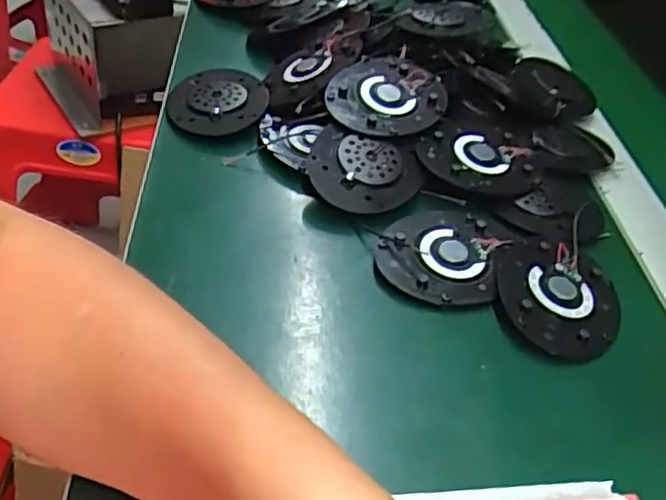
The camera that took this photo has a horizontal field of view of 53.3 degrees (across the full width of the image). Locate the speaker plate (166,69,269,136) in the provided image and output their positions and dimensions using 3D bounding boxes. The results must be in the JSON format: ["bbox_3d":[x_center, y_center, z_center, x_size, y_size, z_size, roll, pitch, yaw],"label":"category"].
[{"bbox_3d":[-0.079,-0.104,0.459,0.064,0.009,0.070,10,42,0],"label":"speaker plate"}]

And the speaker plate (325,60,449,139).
[{"bbox_3d":[0.037,-0.101,0.442,0.063,0.020,0.083,26,47,23],"label":"speaker plate"}]

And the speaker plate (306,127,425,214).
[{"bbox_3d":[0.020,-0.048,0.408,0.068,0.011,0.057,10,63,-8],"label":"speaker plate"}]

